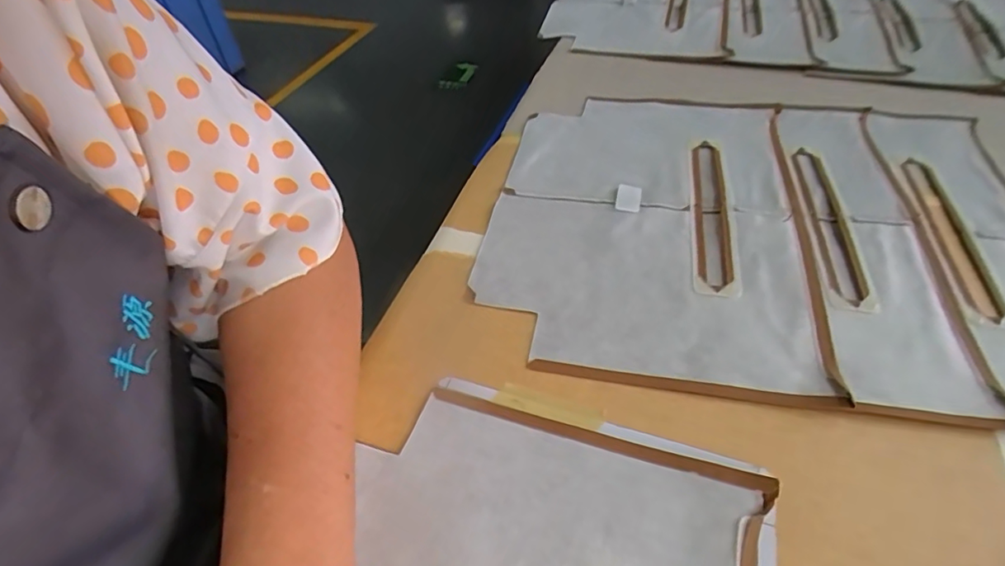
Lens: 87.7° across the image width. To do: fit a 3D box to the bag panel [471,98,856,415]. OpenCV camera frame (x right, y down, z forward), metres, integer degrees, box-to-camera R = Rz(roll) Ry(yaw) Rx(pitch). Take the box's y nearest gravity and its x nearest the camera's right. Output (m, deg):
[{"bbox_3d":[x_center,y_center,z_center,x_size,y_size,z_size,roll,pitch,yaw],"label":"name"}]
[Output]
[{"bbox_3d":[0.115,-0.066,0.431,0.233,0.009,0.341,7,47,11],"label":"bag panel"}]

